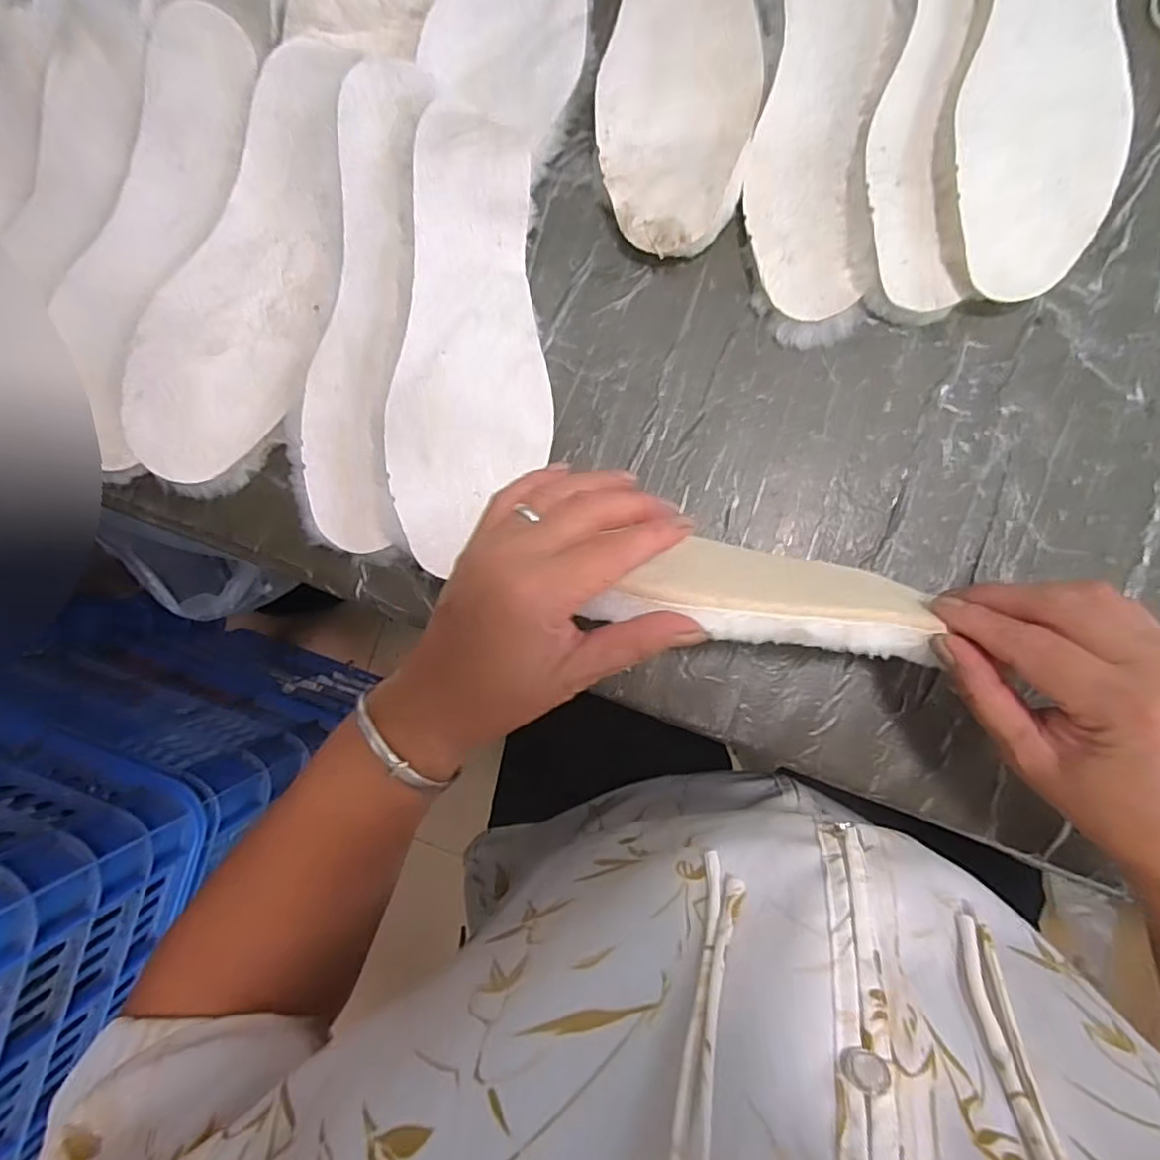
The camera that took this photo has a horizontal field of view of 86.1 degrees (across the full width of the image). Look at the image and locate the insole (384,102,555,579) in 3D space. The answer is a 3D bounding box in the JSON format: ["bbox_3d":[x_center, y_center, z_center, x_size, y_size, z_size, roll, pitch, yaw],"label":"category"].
[{"bbox_3d":[-0.061,-0.134,0.354,0.086,0.024,0.247,2,91,5],"label":"insole"}]

